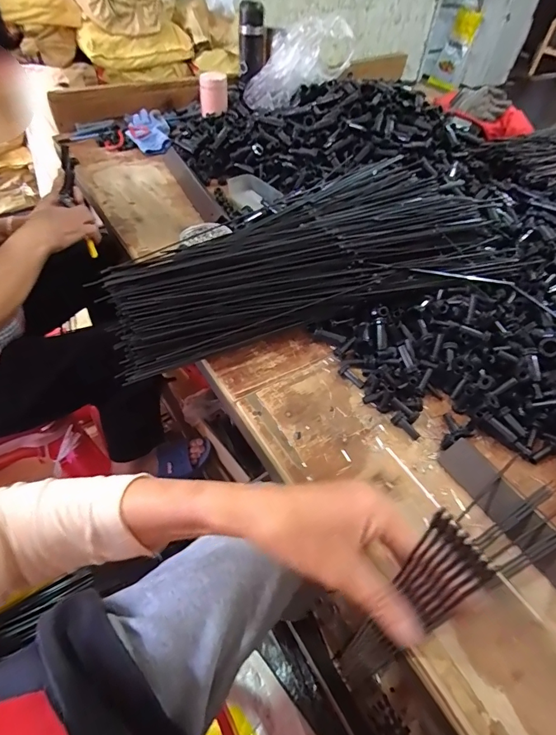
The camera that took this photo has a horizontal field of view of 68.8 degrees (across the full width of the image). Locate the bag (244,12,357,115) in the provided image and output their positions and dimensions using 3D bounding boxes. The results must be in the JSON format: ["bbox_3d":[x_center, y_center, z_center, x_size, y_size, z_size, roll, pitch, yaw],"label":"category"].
[{"bbox_3d":[0.037,-0.726,0.983,0.291,0.133,0.083,-15,42,30],"label":"bag"}]

